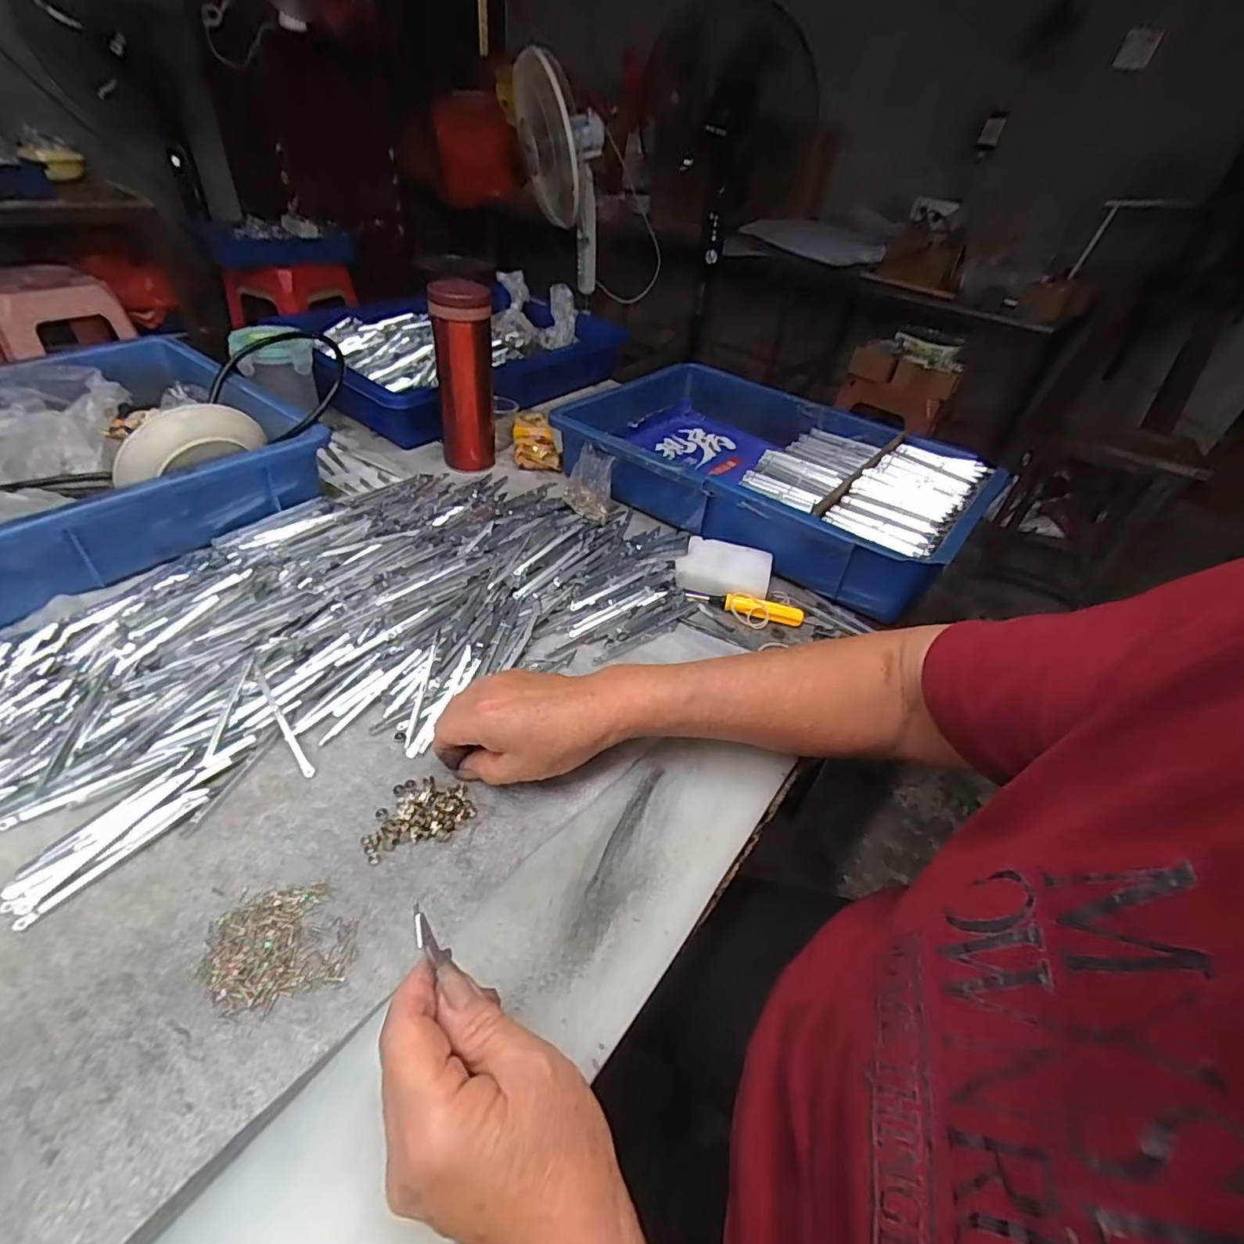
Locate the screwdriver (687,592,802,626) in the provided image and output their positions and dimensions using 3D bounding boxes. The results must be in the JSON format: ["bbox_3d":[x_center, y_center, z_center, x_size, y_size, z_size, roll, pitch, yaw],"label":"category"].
[{"bbox_3d":[0.111,-0.016,0.527,0.104,0.014,0.015,13,41,6],"label":"screwdriver"}]

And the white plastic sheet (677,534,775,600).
[{"bbox_3d":[0.098,-0.050,0.551,0.082,0.022,0.062,16,41,9],"label":"white plastic sheet"}]

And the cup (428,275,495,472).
[{"bbox_3d":[-0.170,-0.263,0.633,0.059,0.187,0.053,-5,42,-14],"label":"cup"}]

